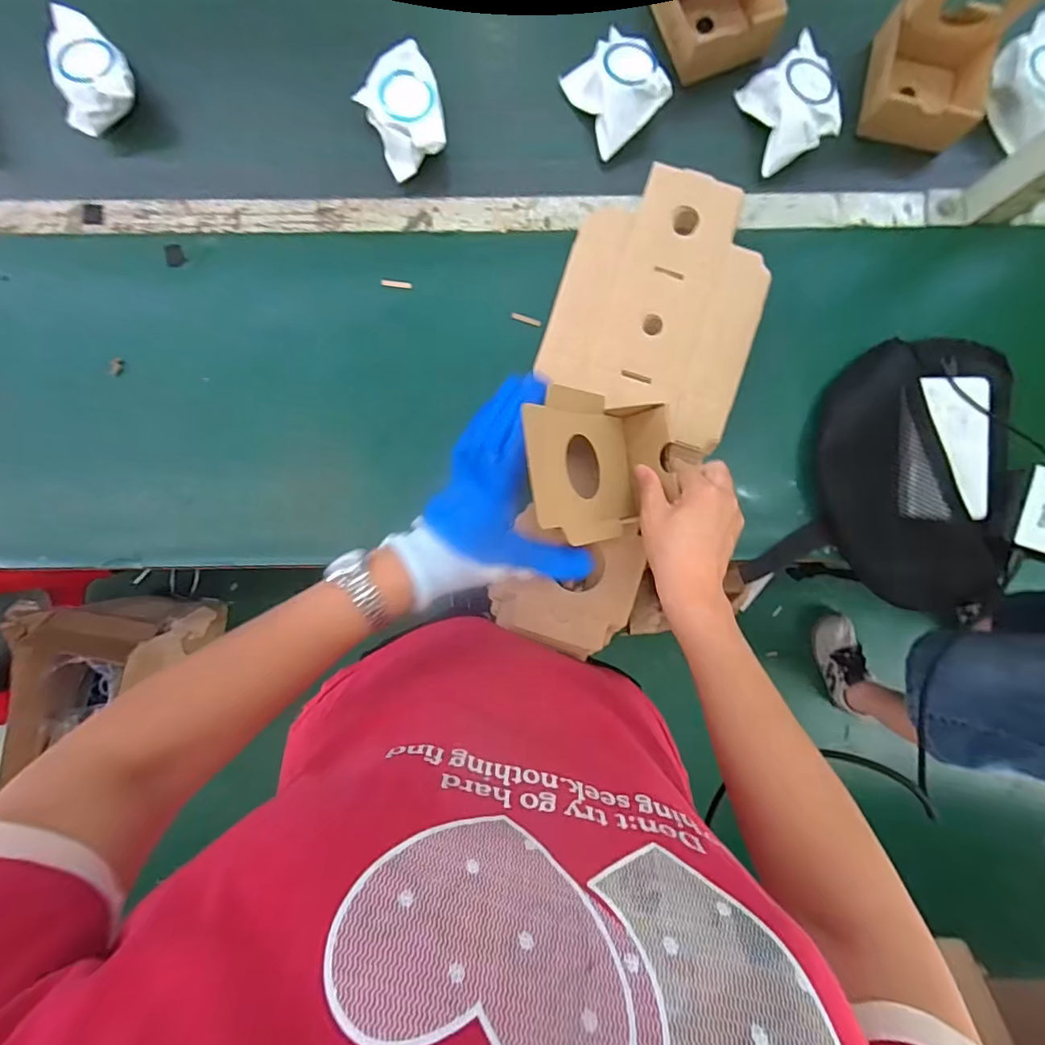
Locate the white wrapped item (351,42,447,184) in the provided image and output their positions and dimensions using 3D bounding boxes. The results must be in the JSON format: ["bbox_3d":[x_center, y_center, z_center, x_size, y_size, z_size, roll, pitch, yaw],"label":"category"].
[{"bbox_3d":[-0.119,-0.423,0.541,0.077,0.042,0.102,-28,88,-2],"label":"white wrapped item"}]

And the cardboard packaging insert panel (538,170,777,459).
[{"bbox_3d":[0.136,-0.217,0.512,0.190,0.010,0.249,18,88,0],"label":"cardboard packaging insert panel"}]

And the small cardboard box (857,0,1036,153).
[{"bbox_3d":[0.422,-0.458,0.507,0.119,0.144,0.101,23,88,-1],"label":"small cardboard box"}]

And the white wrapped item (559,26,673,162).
[{"bbox_3d":[0.099,-0.452,0.548,0.079,0.053,0.099,-30,89,-2],"label":"white wrapped item"}]

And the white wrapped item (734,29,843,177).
[{"bbox_3d":[0.284,-0.438,0.551,0.077,0.045,0.109,-16,88,-1],"label":"white wrapped item"}]

